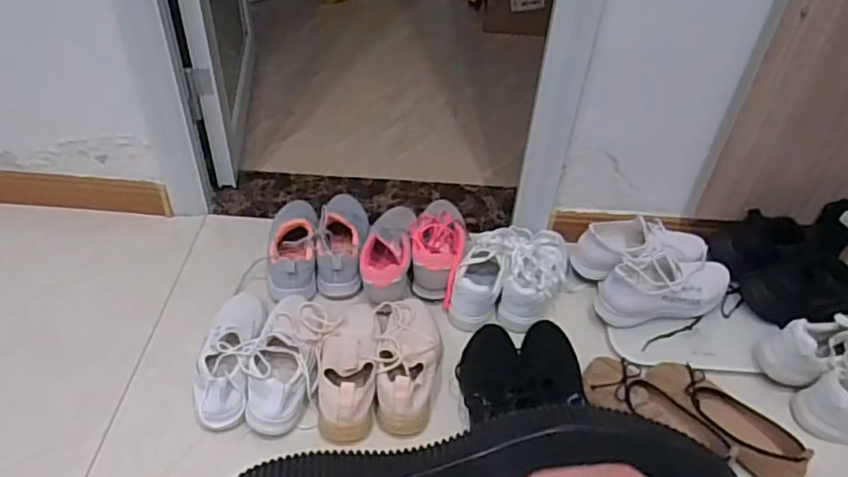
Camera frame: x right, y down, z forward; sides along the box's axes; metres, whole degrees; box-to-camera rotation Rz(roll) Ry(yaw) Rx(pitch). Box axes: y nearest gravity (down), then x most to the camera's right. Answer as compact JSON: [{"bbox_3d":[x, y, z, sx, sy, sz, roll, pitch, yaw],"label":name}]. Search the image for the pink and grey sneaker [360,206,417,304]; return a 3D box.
[{"bbox_3d":[-0.064,0.017,1.160,0.087,0.085,0.247,5,42,1],"label":"pink and grey sneaker"}]

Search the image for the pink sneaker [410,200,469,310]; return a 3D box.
[{"bbox_3d":[0.028,0.011,1.174,0.100,0.086,0.261,7,43,3],"label":"pink sneaker"}]

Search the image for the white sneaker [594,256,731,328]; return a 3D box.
[{"bbox_3d":[0.417,0.085,1.074,0.237,0.099,0.089,-9,44,-14],"label":"white sneaker"}]

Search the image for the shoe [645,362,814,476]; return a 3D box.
[{"bbox_3d":[0.438,0.268,0.926,0.096,0.053,0.234,-20,48,-24],"label":"shoe"}]

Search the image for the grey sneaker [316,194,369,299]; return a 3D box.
[{"bbox_3d":[-0.149,-0.009,1.167,0.082,0.110,0.238,2,43,-3],"label":"grey sneaker"}]

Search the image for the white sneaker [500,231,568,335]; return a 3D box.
[{"bbox_3d":[0.200,0.065,1.122,0.096,0.080,0.229,17,44,13],"label":"white sneaker"}]

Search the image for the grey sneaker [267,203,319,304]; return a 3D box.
[{"bbox_3d":[-0.237,0.008,1.150,0.088,0.103,0.258,-2,43,-6],"label":"grey sneaker"}]

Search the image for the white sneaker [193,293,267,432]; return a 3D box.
[{"bbox_3d":[-0.300,0.173,0.988,0.089,0.083,0.256,0,43,-4],"label":"white sneaker"}]

